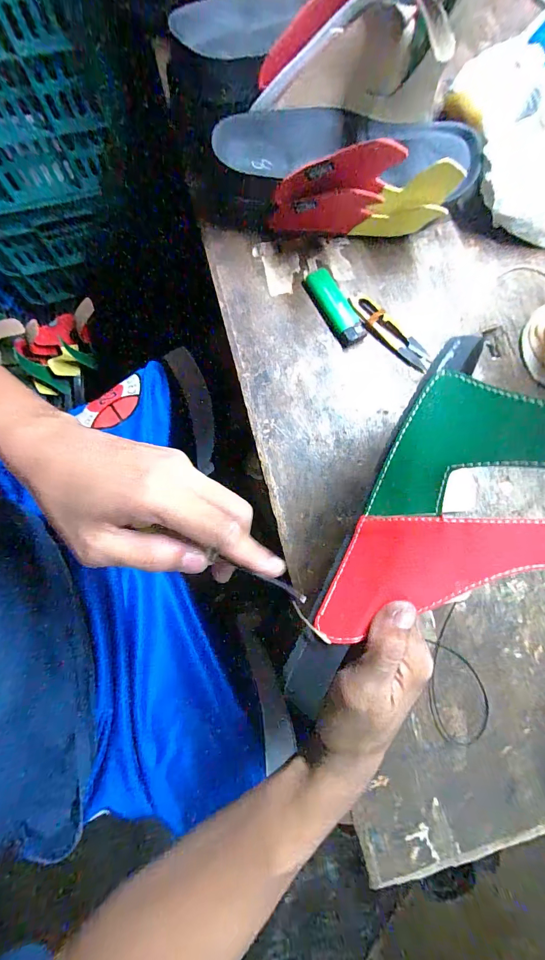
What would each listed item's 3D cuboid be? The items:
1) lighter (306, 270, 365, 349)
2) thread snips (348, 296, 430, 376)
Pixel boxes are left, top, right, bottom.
[{"bbox_3d":[0.061,-0.166,0.341,0.023,0.014,0.079,-30,82,-8],"label":"lighter"},{"bbox_3d":[0.115,-0.142,0.341,0.095,0.013,0.023,40,80,5],"label":"thread snips"}]

